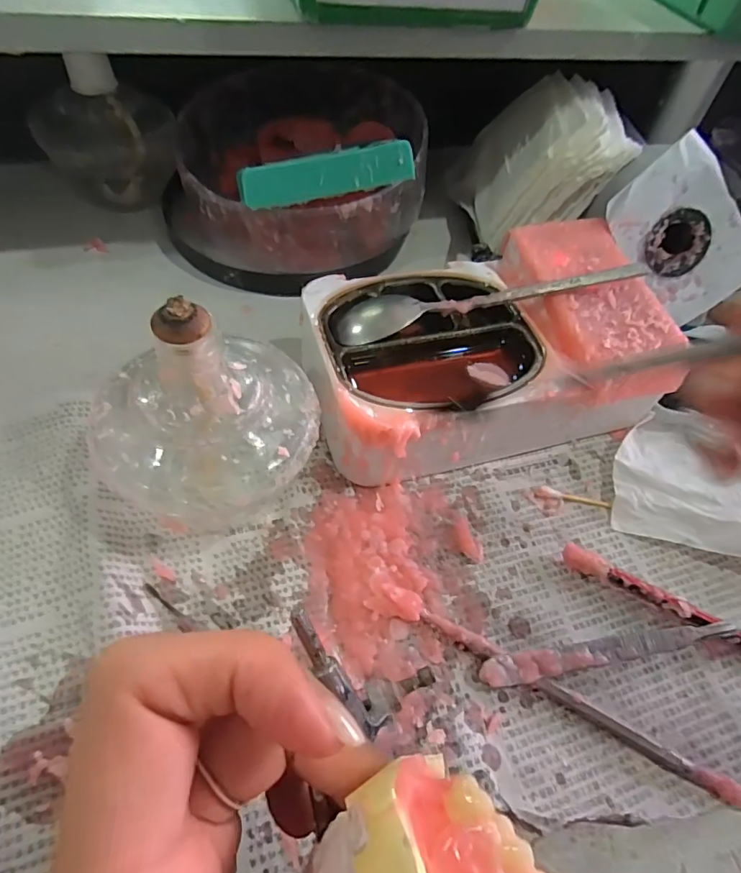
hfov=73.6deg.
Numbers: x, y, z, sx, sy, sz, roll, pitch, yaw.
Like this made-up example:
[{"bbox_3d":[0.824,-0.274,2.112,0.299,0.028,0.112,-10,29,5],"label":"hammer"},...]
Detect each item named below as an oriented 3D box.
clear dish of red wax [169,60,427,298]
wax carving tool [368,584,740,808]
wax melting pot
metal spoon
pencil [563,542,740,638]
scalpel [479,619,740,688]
[{"bbox_3d":[-0.057,-0.204,0.370,0.175,0.080,0.181,4,55,-5],"label":"clear dish of red wax"},{"bbox_3d":[0.081,0.107,0.204,0.176,0.012,0.012,26,56,11],"label":"wax carving tool"},{"bbox_3d":[0.057,-0.042,0.281,0.188,0.056,0.106,-12,58,-16],"label":"wax melting pot"},{"bbox_3d":[0.066,-0.079,0.267,0.166,0.017,0.030,-11,57,-15],"label":"metal spoon"},{"bbox_3d":[0.166,0.089,0.228,0.156,0.013,0.008,24,56,9],"label":"pencil"},{"bbox_3d":[0.119,0.093,0.219,0.147,0.013,0.011,-5,56,-11],"label":"scalpel"}]

